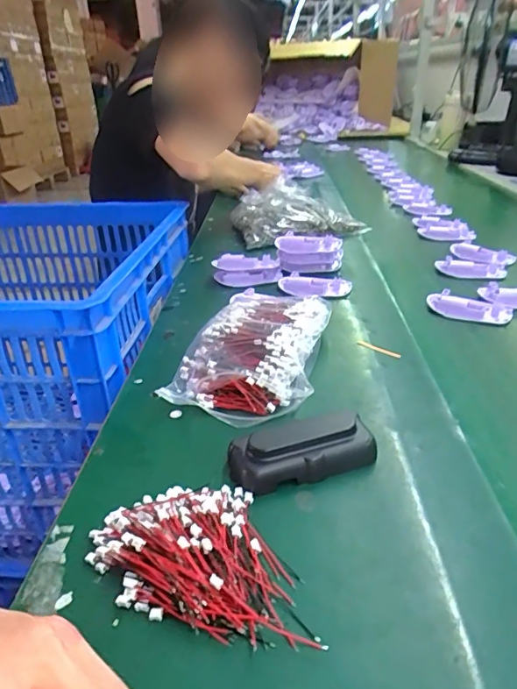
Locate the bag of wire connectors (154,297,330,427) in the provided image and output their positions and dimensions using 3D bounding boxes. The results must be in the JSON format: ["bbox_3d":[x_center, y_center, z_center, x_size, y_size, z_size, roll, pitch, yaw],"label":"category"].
[{"bbox_3d":[-0.002,0.006,0.504,0.134,0.046,0.186,6,29,17],"label":"bag of wire connectors"}]

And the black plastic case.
[{"bbox_3d":[0.033,0.077,0.372,0.110,0.031,0.048,-7,28,-7],"label":"black plastic case"}]

